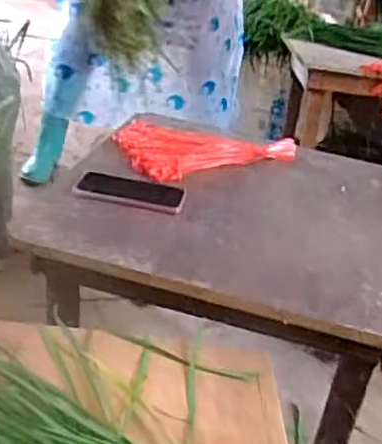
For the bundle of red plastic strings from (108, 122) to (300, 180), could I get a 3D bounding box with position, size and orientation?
[{"bbox_3d":[0.023,-0.139,1.203,0.333,0.042,0.179,-13,34,-36],"label":"bundle of red plastic strings"}]

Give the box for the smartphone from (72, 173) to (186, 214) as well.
[{"bbox_3d":[-0.095,-0.049,1.045,0.170,0.013,0.080,13,27,9],"label":"smartphone"}]

